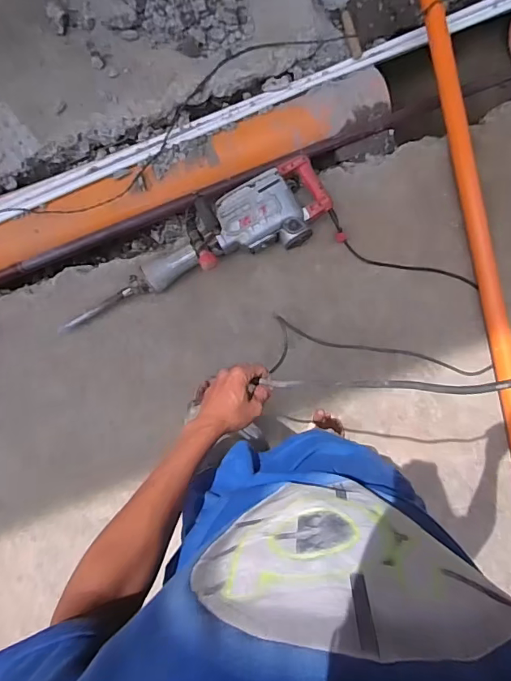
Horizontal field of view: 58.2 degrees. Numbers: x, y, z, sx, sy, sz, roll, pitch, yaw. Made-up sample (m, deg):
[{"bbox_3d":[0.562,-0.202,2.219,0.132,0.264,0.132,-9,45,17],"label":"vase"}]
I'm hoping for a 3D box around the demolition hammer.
[{"bbox_3d":[-0.183,-0.235,1.287,0.856,0.198,0.247,-26,88,1],"label":"demolition hammer"}]

